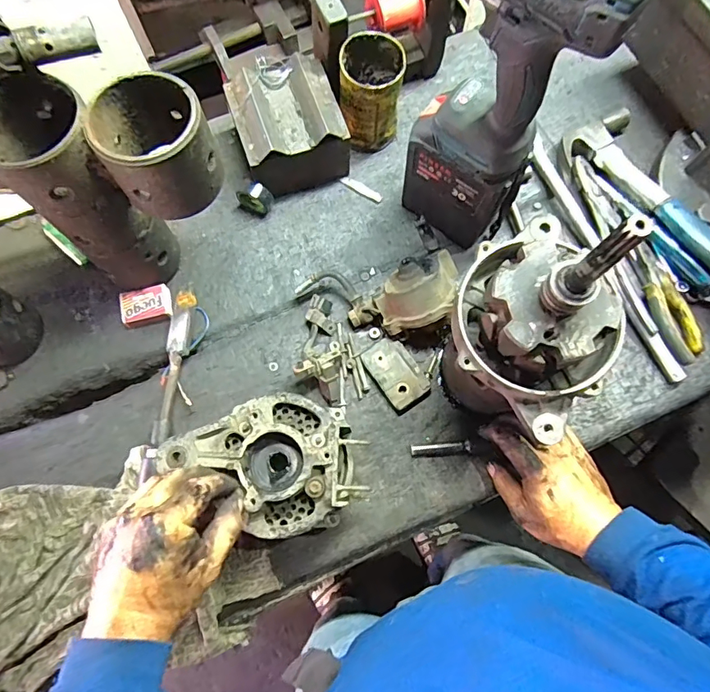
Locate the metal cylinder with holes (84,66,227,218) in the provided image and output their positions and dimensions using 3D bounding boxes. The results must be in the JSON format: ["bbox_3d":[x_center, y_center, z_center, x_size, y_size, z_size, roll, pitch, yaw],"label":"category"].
[{"bbox_3d":[-0.163,-0.168,0.399,0.093,0.074,0.093,-32,76,-9],"label":"metal cylinder with holes"}]

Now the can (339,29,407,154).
[{"bbox_3d":[0.019,-0.302,0.577,0.067,0.112,0.071,0,74,0],"label":"can"}]

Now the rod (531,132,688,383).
[{"bbox_3d":[0.291,-0.109,0.564,0.020,0.021,0.329,-21,75,-6],"label":"rod"}]

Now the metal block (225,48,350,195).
[{"bbox_3d":[-0.079,-0.266,0.576,0.117,0.092,0.130,-19,75,-6],"label":"metal block"}]

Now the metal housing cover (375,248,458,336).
[{"bbox_3d":[0.070,-0.058,0.515,0.090,0.052,0.074,-15,74,-5],"label":"metal housing cover"}]

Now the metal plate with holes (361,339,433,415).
[{"bbox_3d":[0.046,0.031,0.536,0.050,0.011,0.079,-34,77,-10],"label":"metal plate with holes"}]

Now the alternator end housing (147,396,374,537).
[{"bbox_3d":[-0.085,0.115,0.442,0.166,0.056,0.125,-11,74,-3],"label":"alternator end housing"}]

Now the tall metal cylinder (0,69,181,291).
[{"bbox_3d":[-0.252,-0.139,0.464,0.087,0.215,0.090,-31,76,-9],"label":"tall metal cylinder"}]

